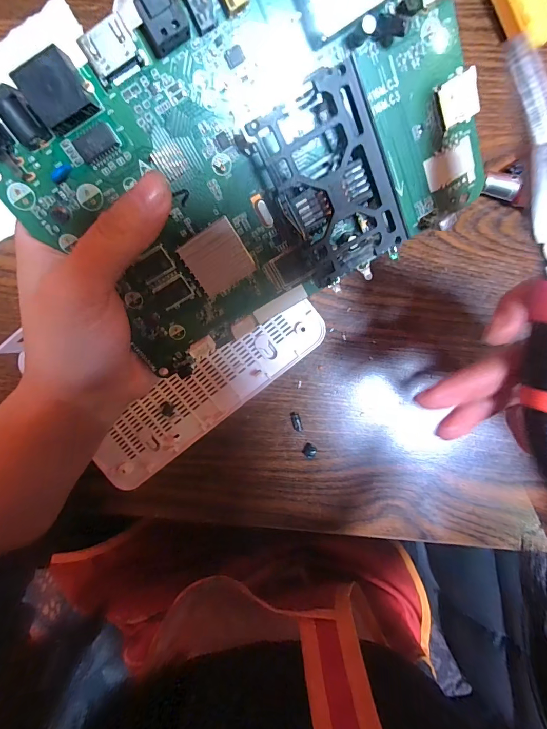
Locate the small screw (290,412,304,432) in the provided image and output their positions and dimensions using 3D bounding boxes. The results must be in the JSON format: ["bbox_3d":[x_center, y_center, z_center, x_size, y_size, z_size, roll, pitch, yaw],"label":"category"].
[{"bbox_3d":[0.016,0.039,0.239,0.006,0.004,0.014,-18,95,4],"label":"small screw"}]

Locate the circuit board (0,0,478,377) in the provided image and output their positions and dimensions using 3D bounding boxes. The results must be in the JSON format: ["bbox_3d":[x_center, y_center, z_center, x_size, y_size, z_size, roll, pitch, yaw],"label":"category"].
[{"bbox_3d":[-0.005,-0.071,0.128,0.158,0.018,0.108,-28,120,9],"label":"circuit board"}]

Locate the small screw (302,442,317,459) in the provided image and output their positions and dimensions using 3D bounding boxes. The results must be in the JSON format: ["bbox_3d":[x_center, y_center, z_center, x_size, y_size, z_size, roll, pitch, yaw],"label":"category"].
[{"bbox_3d":[0.024,0.059,0.240,0.008,0.005,0.008,31,96,-2],"label":"small screw"}]

